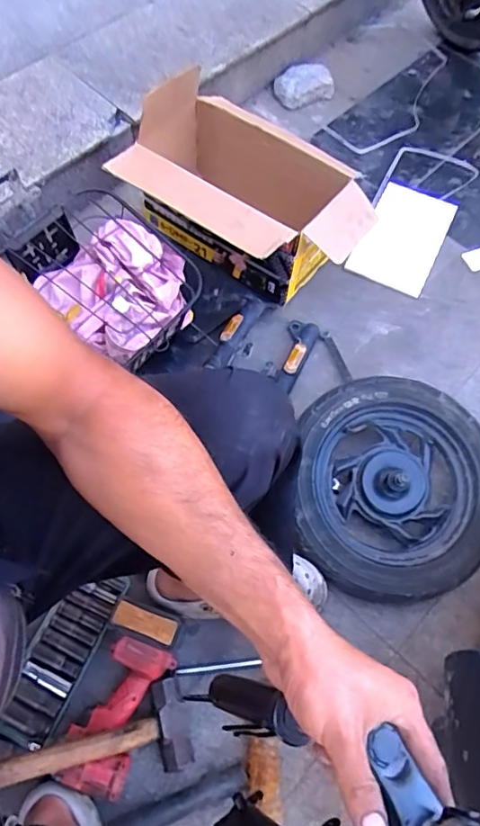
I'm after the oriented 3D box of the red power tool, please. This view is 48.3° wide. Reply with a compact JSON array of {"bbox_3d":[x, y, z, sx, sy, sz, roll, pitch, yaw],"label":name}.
[{"bbox_3d":[-0.181,0.437,0.778,0.098,0.053,0.201,21,65,10],"label":"red power tool"}]

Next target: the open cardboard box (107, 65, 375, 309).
[{"bbox_3d":[0.010,-0.428,1.126,0.505,0.257,0.332,32,68,15],"label":"open cardboard box"}]

